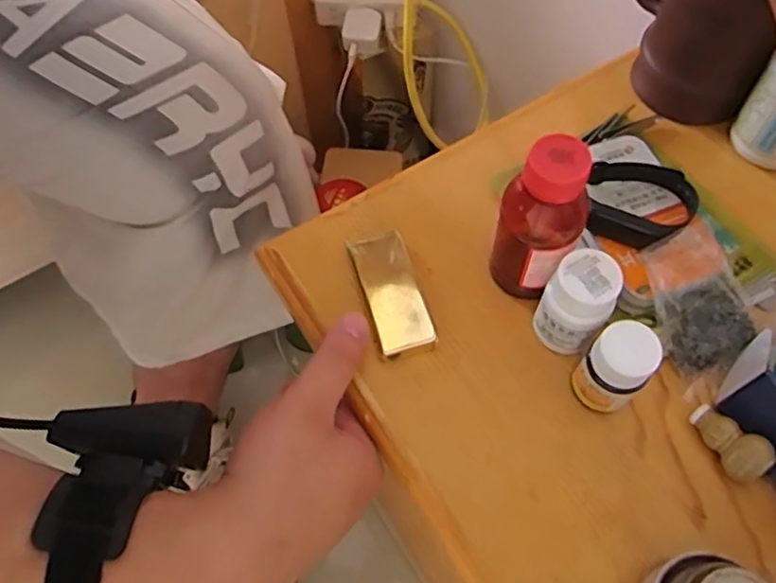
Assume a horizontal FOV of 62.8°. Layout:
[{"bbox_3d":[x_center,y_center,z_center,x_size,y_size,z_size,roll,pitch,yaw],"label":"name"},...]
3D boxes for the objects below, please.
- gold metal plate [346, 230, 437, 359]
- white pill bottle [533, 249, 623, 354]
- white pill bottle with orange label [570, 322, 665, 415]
[{"bbox_3d":[0.002,0.001,0.370,0.032,0.015,0.074,-15,63,-6],"label":"gold metal plate"},{"bbox_3d":[0.099,0.008,0.338,0.034,0.060,0.033,26,66,14],"label":"white pill bottle"},{"bbox_3d":[0.114,0.040,0.321,0.029,0.058,0.028,40,71,20],"label":"white pill bottle with orange label"}]

